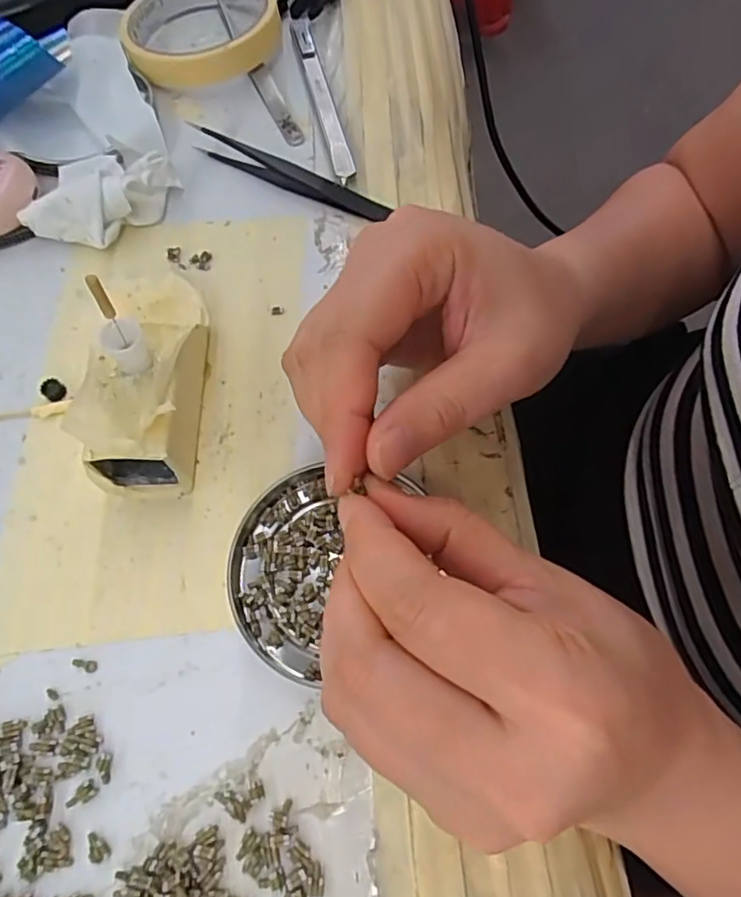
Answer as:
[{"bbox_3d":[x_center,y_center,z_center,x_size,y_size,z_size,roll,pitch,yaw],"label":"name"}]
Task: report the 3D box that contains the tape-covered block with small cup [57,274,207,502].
[{"bbox_3d":[-0.083,-0.027,0.225,0.043,0.050,0.083,0,66,1],"label":"tape-covered block with small cup"}]

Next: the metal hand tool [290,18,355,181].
[{"bbox_3d":[-0.027,-0.191,0.319,0.011,0.006,0.136,-13,66,-5],"label":"metal hand tool"}]

